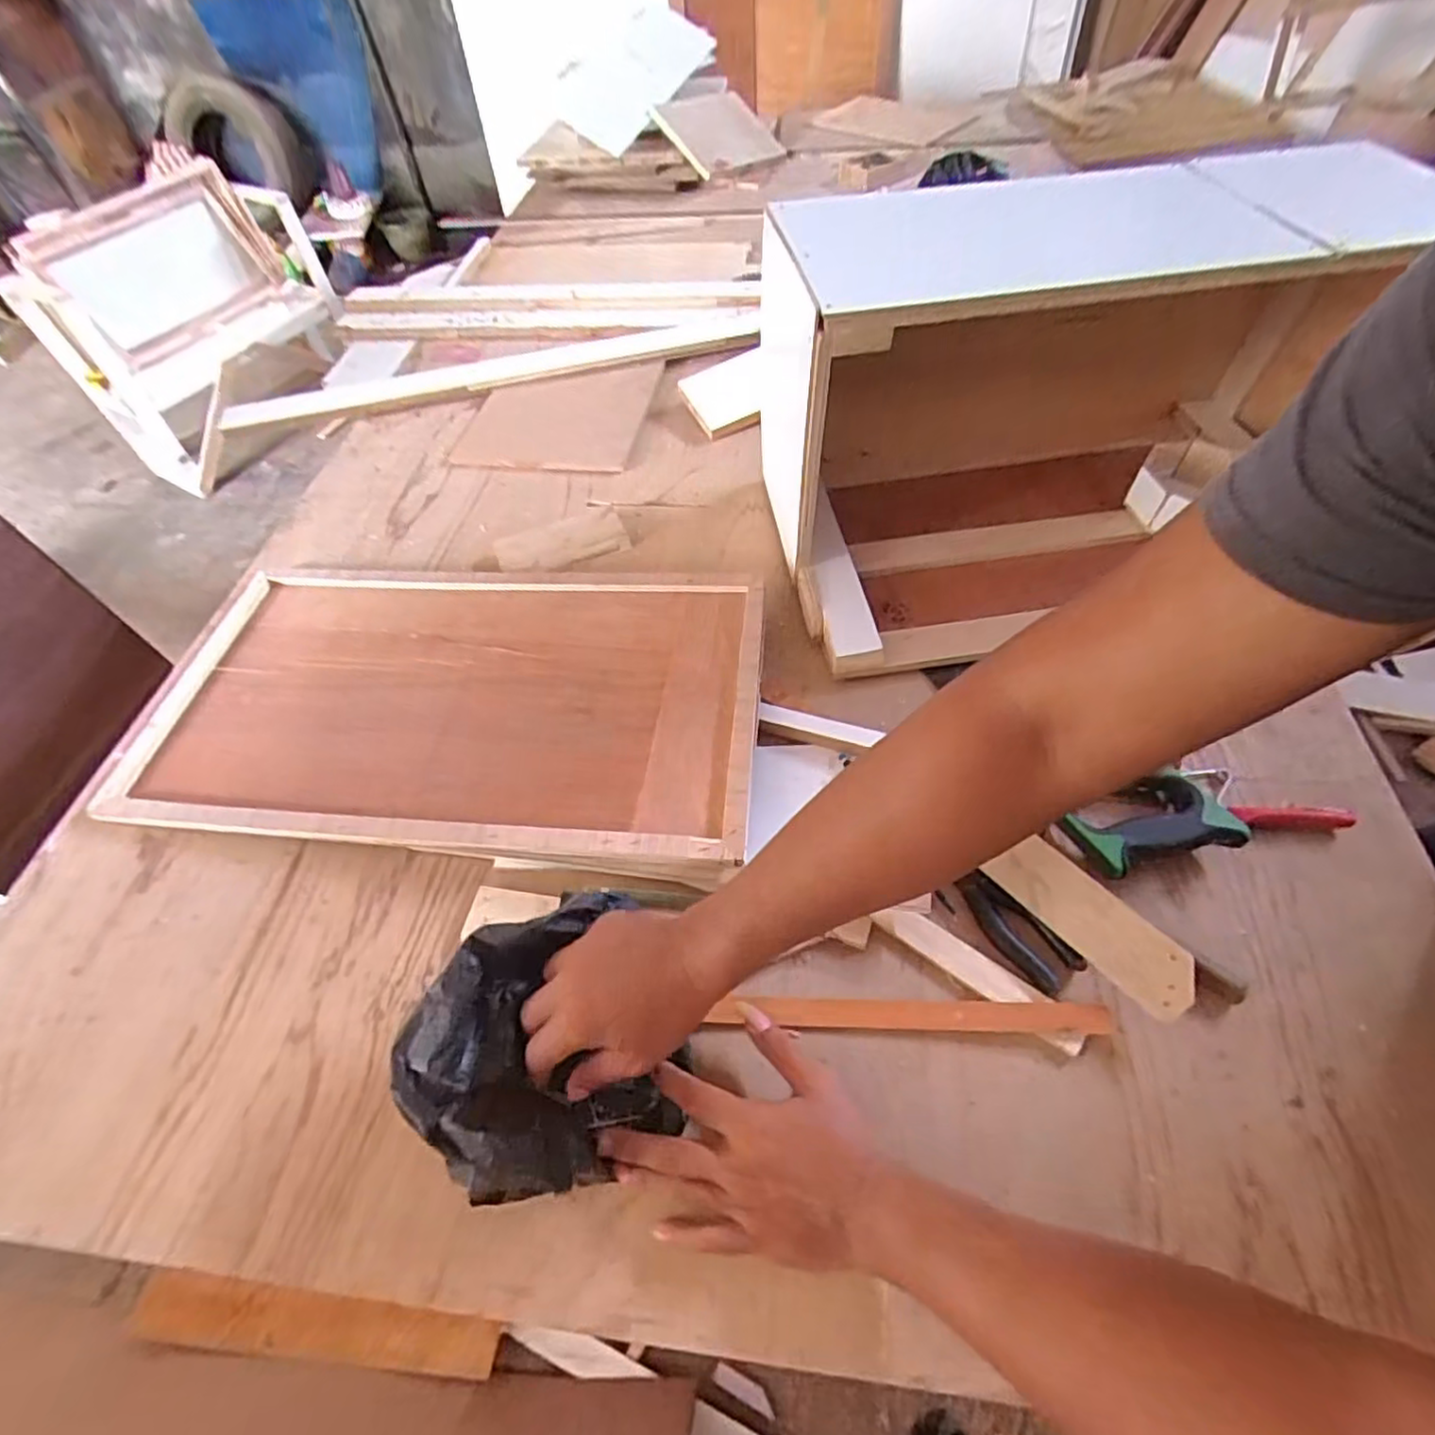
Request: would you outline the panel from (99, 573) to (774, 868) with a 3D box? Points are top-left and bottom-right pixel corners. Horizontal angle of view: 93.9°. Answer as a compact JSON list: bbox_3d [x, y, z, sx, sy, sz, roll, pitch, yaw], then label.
[{"bbox_3d":[-0.270,-0.031,0.683,0.625,0.040,0.336,4,57,6],"label":"panel"}]

